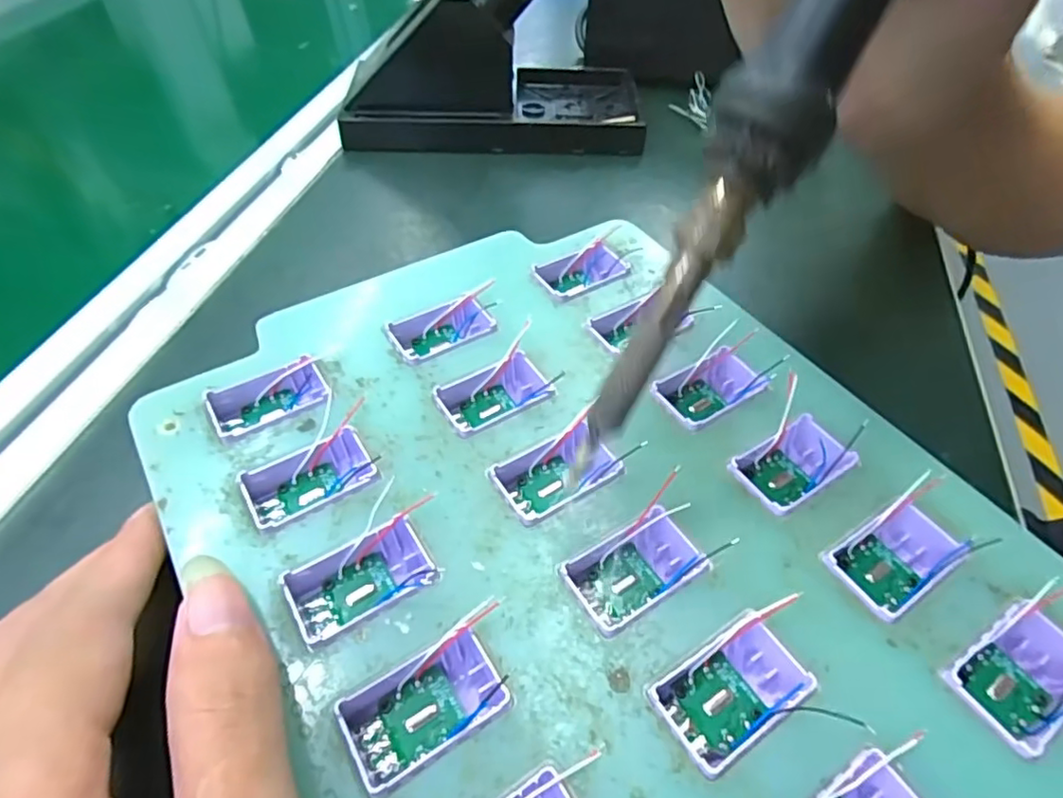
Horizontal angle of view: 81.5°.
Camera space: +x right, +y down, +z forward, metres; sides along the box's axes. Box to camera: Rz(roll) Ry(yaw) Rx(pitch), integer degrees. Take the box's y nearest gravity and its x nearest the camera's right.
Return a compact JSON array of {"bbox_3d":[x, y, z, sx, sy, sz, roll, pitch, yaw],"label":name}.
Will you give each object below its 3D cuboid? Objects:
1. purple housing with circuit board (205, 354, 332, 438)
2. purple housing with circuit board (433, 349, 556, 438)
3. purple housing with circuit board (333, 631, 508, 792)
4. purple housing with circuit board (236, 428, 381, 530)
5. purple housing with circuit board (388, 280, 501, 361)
[{"bbox_3d":[-0.076,0.001,0.180,0.033,0.009,0.021,-20,55,-15],"label":"purple housing with circuit board"},{"bbox_3d":[-0.011,0.000,0.185,0.033,0.013,0.021,-28,57,-21],"label":"purple housing with circuit board"},{"bbox_3d":[-0.023,0.064,0.129,0.031,0.008,0.020,-26,56,-19],"label":"purple housing with circuit board"},{"bbox_3d":[-0.058,0.022,0.163,0.032,0.011,0.020,-25,56,-19],"label":"purple housing with circuit board"},{"bbox_3d":[-0.027,-0.022,0.200,0.036,0.012,0.018,-22,55,-17],"label":"purple housing with circuit board"}]

